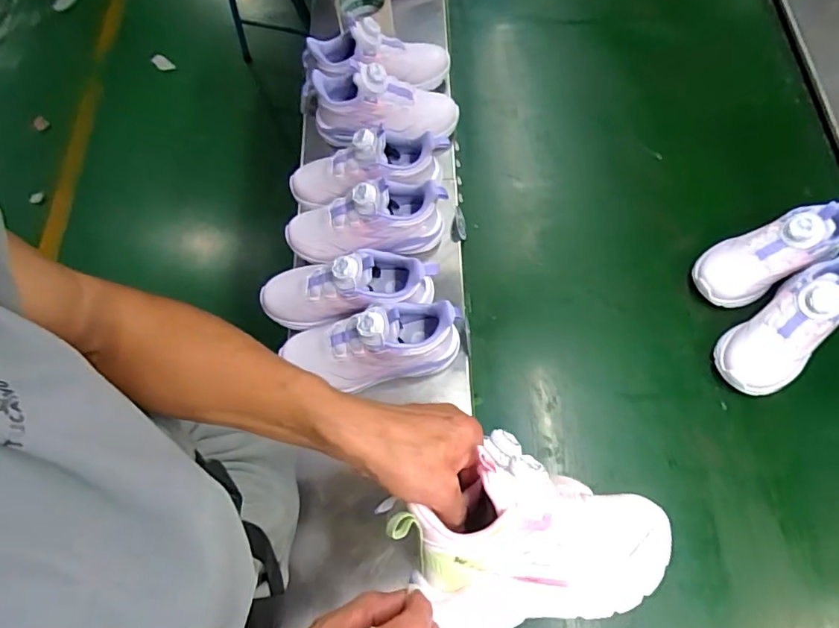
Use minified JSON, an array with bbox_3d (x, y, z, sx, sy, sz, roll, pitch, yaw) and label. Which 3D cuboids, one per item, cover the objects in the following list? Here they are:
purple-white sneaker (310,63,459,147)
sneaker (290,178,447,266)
[{"bbox_3d":[-0.051,-0.301,0.769,0.212,0.092,0.105,2,67,4],"label":"purple-white sneaker"},{"bbox_3d":[-0.074,-0.127,0.691,0.215,0.089,0.081,-9,67,-1],"label":"sneaker"}]

